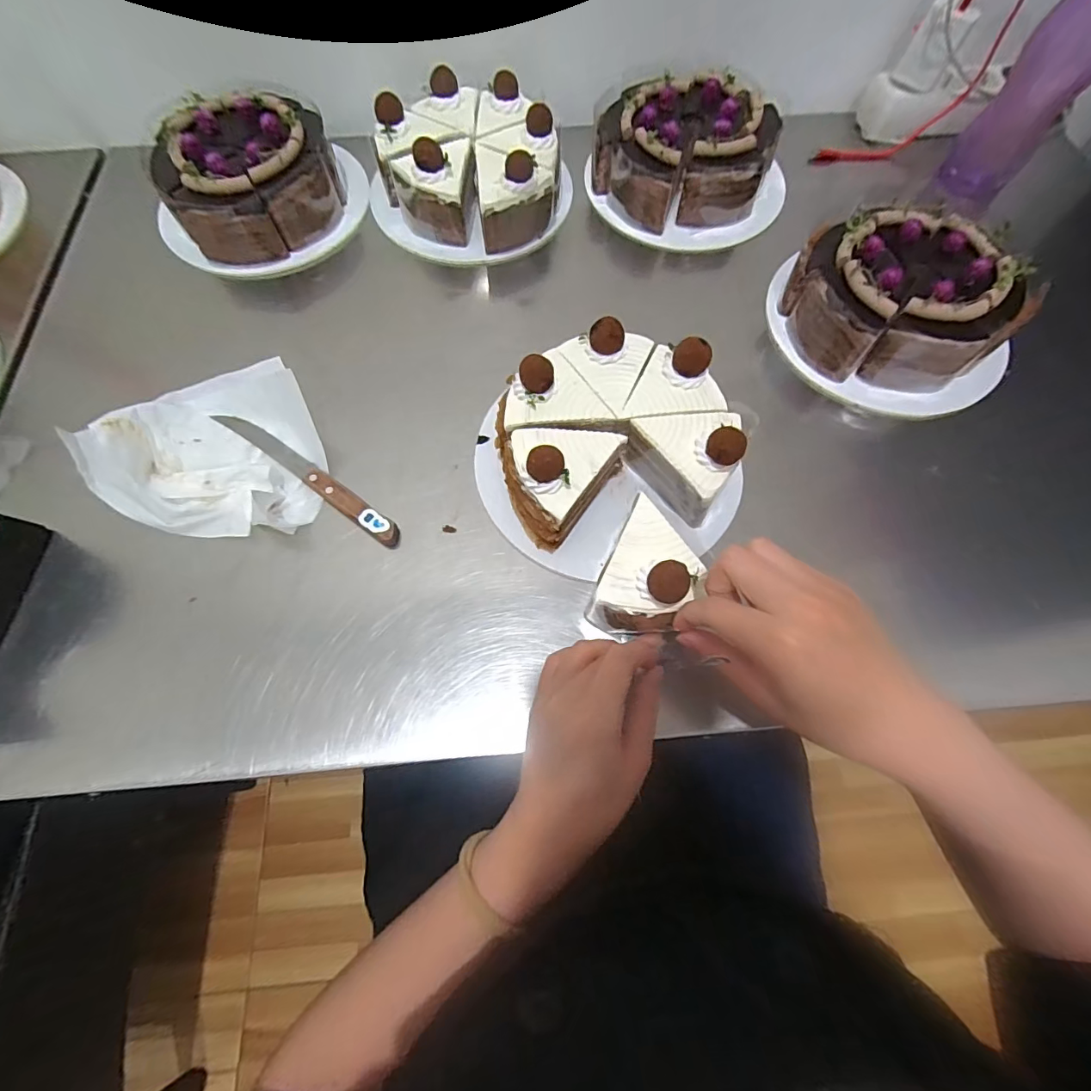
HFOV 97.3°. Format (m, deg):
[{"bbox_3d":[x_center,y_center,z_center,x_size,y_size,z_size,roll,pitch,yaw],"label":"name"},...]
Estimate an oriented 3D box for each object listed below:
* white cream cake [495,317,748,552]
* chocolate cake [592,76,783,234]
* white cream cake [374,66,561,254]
[{"bbox_3d":[0.049,-0.085,0.360,0.170,0.071,0.143,-10,69,-5],"label":"white cream cake"},{"bbox_3d":[0.139,-0.402,0.488,0.172,0.063,0.153,20,70,7],"label":"chocolate cake"},{"bbox_3d":[-0.073,-0.378,0.476,0.151,0.072,0.171,-33,72,-13],"label":"white cream cake"}]

